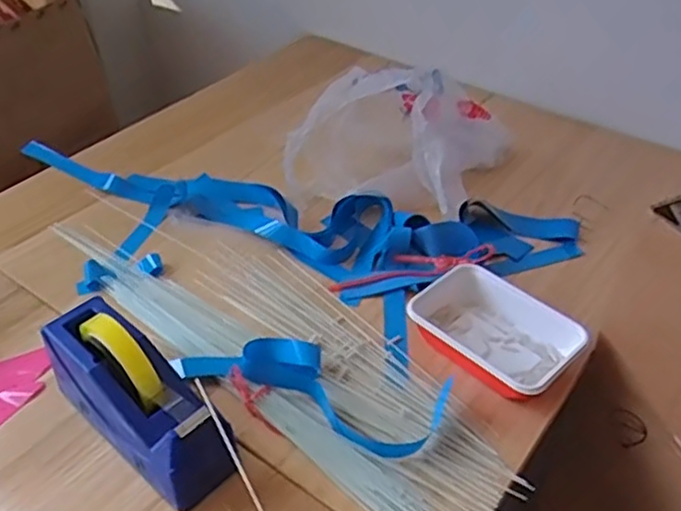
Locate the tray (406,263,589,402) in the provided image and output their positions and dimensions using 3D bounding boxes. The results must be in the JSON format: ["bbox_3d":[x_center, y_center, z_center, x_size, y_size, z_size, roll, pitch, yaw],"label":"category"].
[{"bbox_3d":[0.160,0.083,0.726,0.171,0.044,0.119,33,50,32],"label":"tray"}]

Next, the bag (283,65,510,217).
[{"bbox_3d":[0.086,-0.174,0.918,0.278,0.160,0.202,8,41,10],"label":"bag"}]

